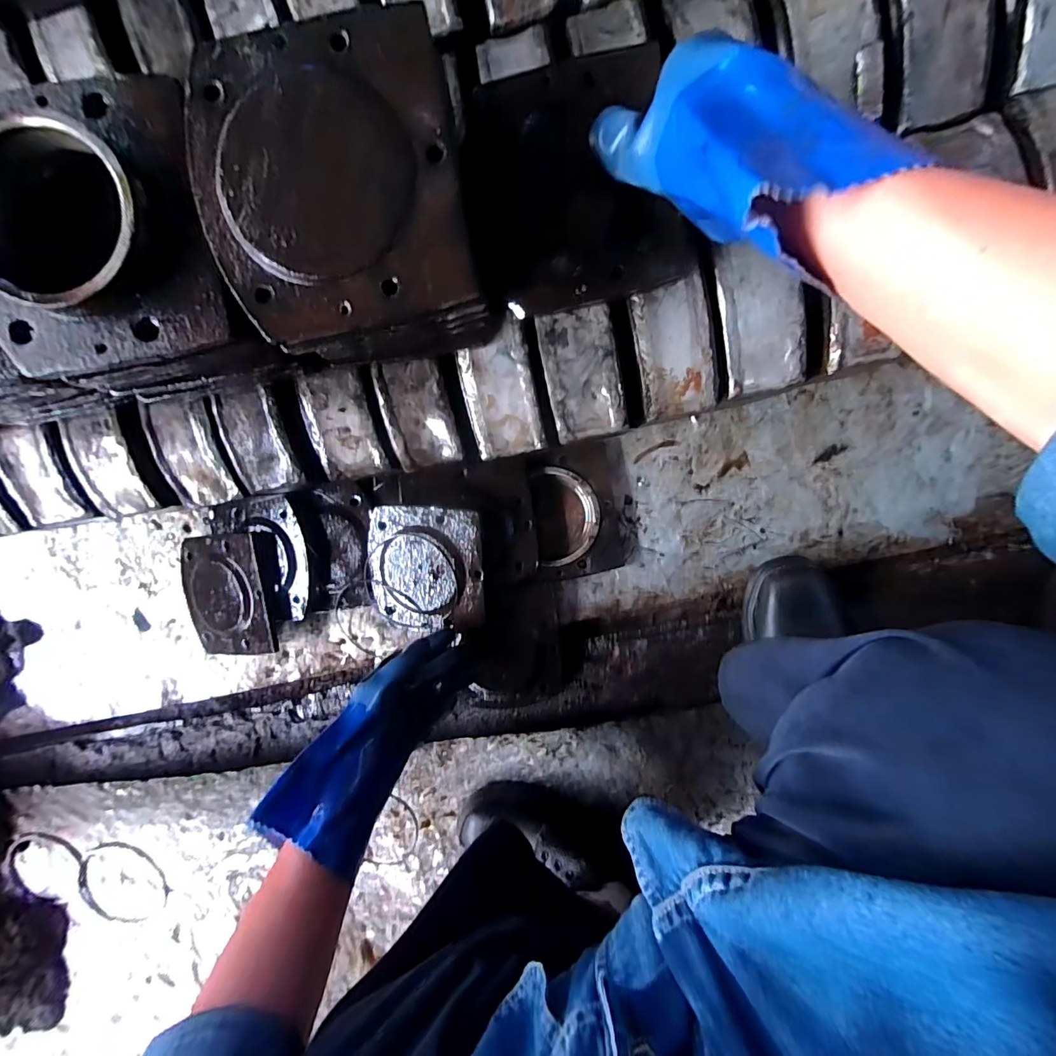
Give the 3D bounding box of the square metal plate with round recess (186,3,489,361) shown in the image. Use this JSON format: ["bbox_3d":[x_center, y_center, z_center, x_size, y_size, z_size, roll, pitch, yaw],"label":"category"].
[{"bbox_3d":[-0.111,-0.191,0.278,0.146,0.032,0.173,-9,98,8],"label":"square metal plate with round recess"}]

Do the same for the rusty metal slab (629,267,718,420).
[{"bbox_3d":[0.120,-0.145,0.396,0.056,0.029,0.099,-11,98,8],"label":"rusty metal slab"}]

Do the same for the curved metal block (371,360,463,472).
[{"bbox_3d":[-0.096,-0.104,0.433,0.059,0.032,0.093,-10,111,8],"label":"curved metal block"}]

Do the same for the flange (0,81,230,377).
[{"bbox_3d":[-0.266,-0.181,0.285,0.150,0.042,0.163,-7,98,7],"label":"flange"}]

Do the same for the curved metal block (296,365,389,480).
[{"bbox_3d":[-0.166,-0.093,0.431,0.057,0.032,0.091,-10,98,8],"label":"curved metal block"}]

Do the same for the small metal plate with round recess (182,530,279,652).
[{"bbox_3d":[-0.392,0.089,0.625,0.134,0.017,0.161,0,102,18],"label":"small metal plate with round recess"}]

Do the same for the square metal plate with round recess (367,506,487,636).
[{"bbox_3d":[-0.121,0.050,0.563,0.142,0.011,0.151,2,105,13],"label":"square metal plate with round recess"}]

